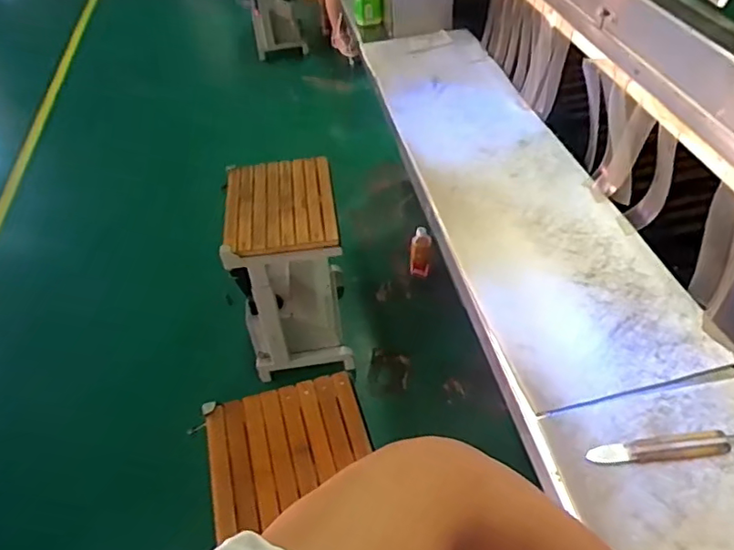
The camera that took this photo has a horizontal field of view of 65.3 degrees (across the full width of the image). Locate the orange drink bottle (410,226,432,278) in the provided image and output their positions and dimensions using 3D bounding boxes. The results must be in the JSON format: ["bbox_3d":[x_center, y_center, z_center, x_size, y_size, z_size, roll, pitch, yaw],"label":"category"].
[{"bbox_3d":[0.183,-0.076,1.959,0.061,0.171,0.069,8,47,14],"label":"orange drink bottle"}]

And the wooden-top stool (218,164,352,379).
[{"bbox_3d":[-0.204,-0.021,1.646,0.288,0.495,0.381,-5,45,2],"label":"wooden-top stool"}]

